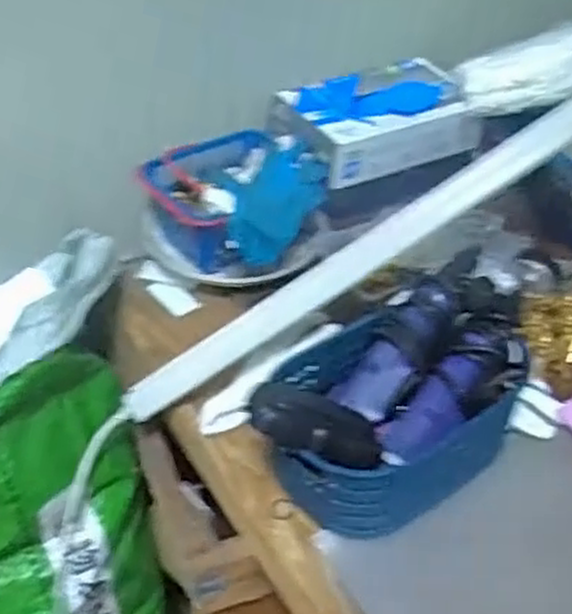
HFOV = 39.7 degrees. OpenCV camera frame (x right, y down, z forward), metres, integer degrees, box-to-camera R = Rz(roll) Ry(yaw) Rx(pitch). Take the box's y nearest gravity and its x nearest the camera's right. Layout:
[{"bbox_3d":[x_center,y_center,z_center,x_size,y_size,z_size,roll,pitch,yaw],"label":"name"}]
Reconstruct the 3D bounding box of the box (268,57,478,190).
[{"bbox_3d":[0.109,-0.221,0.934,0.234,0.070,0.147,-20,45,-25],"label":"box"}]

